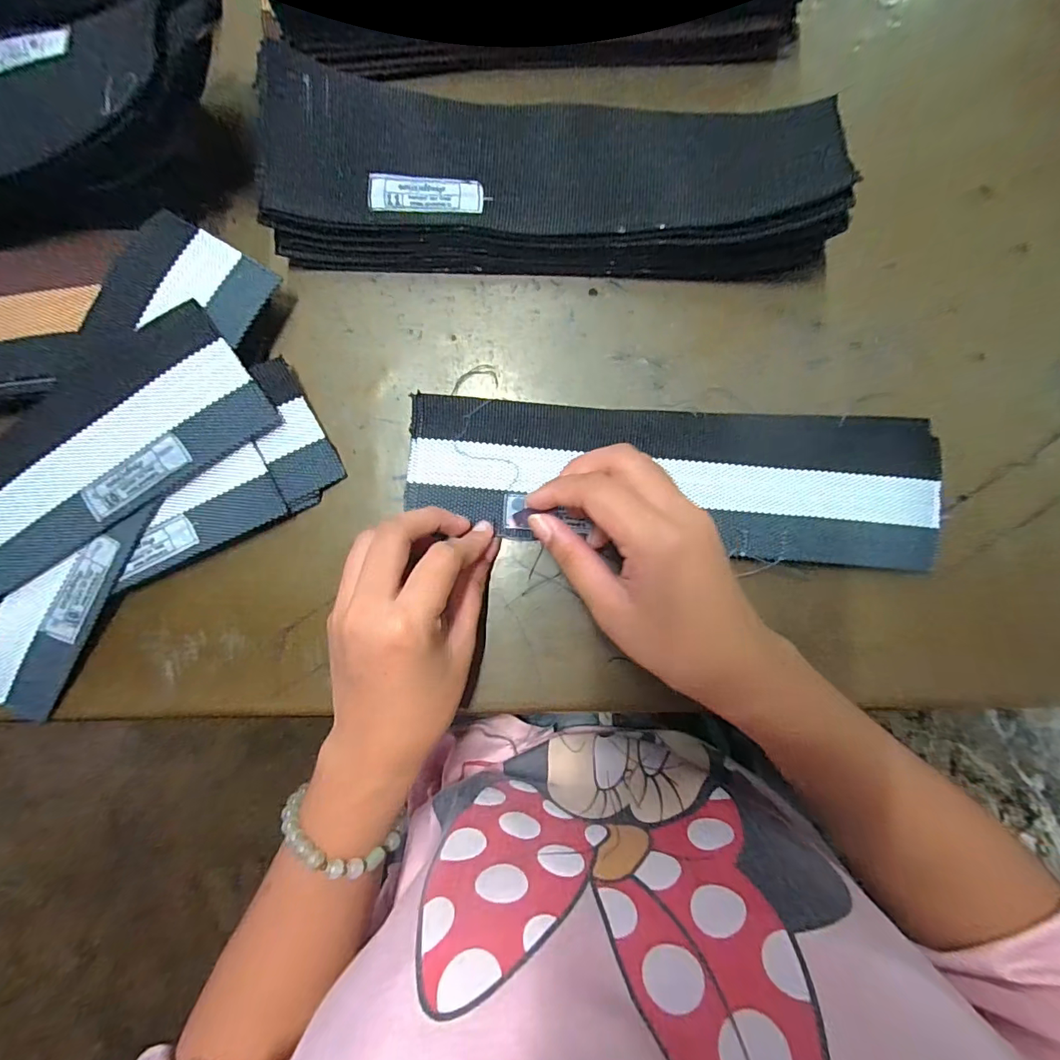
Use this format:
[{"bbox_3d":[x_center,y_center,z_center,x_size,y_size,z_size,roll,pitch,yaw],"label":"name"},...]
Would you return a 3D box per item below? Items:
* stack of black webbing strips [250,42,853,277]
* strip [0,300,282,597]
[{"bbox_3d":[0.007,-0.189,0.257,0.293,0.048,0.089,4,87,1],"label":"stack of black webbing strips"},{"bbox_3d":[-0.275,-0.021,0.260,0.277,0.012,0.081,-32,93,2],"label":"strip"}]

